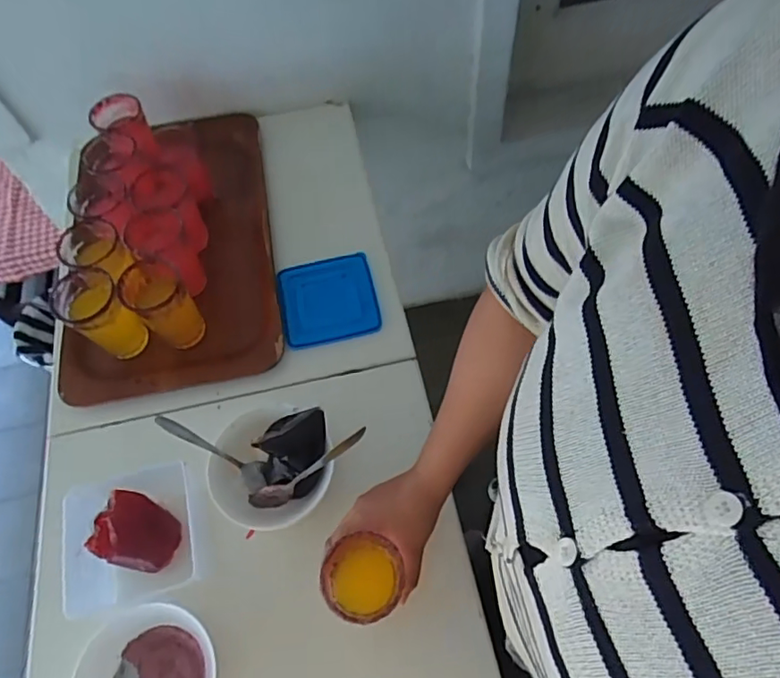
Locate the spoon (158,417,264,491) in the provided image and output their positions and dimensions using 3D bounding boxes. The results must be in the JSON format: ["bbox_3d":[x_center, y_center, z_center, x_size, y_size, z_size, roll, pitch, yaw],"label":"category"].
[{"bbox_3d":[-0.210,0.133,0.668,0.145,0.016,0.030,32,66,-3],"label":"spoon"}]

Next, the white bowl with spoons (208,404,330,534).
[{"bbox_3d":[-0.137,0.151,0.666,0.139,0.064,0.137,-1,61,4],"label":"white bowl with spoons"}]

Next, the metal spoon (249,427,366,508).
[{"bbox_3d":[-0.094,0.151,0.648,0.162,0.028,0.021,-36,63,10],"label":"metal spoon"}]

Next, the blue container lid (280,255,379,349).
[{"bbox_3d":[-0.090,-0.062,0.813,0.134,0.012,0.138,-13,61,-3],"label":"blue container lid"}]

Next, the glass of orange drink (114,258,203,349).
[{"bbox_3d":[-0.296,-0.041,0.746,0.070,0.119,0.077,-2,61,3],"label":"glass of orange drink"}]

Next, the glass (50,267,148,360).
[{"bbox_3d":[-0.376,-0.026,0.743,0.076,0.113,0.083,-39,66,-16],"label":"glass"}]

